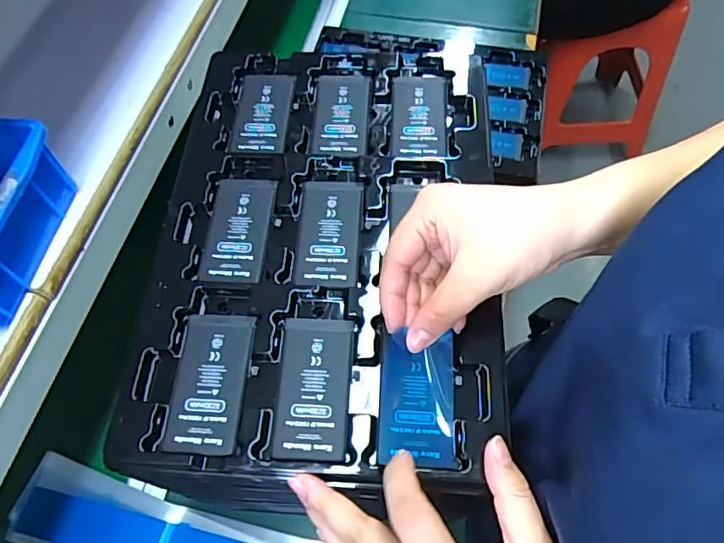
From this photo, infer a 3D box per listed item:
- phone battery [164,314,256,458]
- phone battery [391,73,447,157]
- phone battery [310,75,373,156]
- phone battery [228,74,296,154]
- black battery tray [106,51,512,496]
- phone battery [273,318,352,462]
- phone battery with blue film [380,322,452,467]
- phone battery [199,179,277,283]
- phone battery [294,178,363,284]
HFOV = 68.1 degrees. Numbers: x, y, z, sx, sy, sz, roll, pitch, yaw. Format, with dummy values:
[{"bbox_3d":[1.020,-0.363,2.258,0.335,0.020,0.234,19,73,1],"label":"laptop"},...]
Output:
[{"bbox_3d":[-0.093,0.066,0.325,0.044,0.004,0.084,2,62,4],"label":"phone battery"},{"bbox_3d":[0.045,-0.125,0.424,0.042,0.004,0.088,2,62,4],"label":"phone battery"},{"bbox_3d":[-0.017,-0.126,0.427,0.046,0.004,0.086,1,62,4],"label":"phone battery"},{"bbox_3d":[-0.081,-0.128,0.428,0.048,0.006,0.085,4,62,5],"label":"phone battery"},{"bbox_3d":[-0.025,-0.030,0.372,0.228,0.015,0.330,2,62,4],"label":"black battery tray"},{"bbox_3d":[-0.029,0.069,0.323,0.042,0.004,0.084,1,62,4],"label":"phone battery"},{"bbox_3d":[0.032,0.073,0.313,0.042,0.011,0.074,1,67,8],"label":"phone battery with blue film"},{"bbox_3d":[-0.086,-0.030,0.375,0.044,0.004,0.084,2,62,4],"label":"phone battery"},{"bbox_3d":[-0.023,-0.028,0.372,0.045,0.004,0.084,2,62,4],"label":"phone battery"}]

